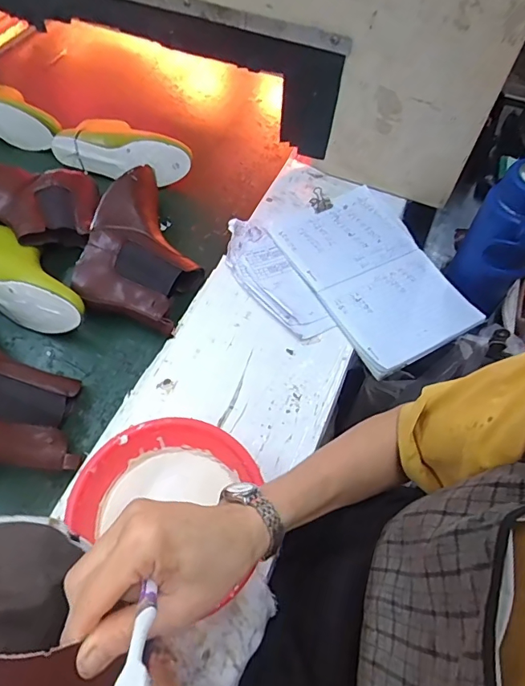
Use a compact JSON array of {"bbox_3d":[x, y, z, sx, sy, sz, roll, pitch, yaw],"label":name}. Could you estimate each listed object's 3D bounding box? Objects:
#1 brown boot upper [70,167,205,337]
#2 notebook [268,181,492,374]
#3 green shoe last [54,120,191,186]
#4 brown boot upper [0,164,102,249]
[{"bbox_3d":[-0.169,-0.152,0.707,0.169,0.082,0.257,16,59,6],"label":"brown boot upper"},{"bbox_3d":[0.170,-0.118,0.725,0.211,0.012,0.320,-25,63,-17],"label":"notebook"},{"bbox_3d":[-0.248,-0.356,0.850,0.258,0.093,0.099,16,59,7],"label":"green shoe last"},{"bbox_3d":[-0.397,-0.251,0.763,0.290,0.065,0.175,25,60,11],"label":"brown boot upper"}]

